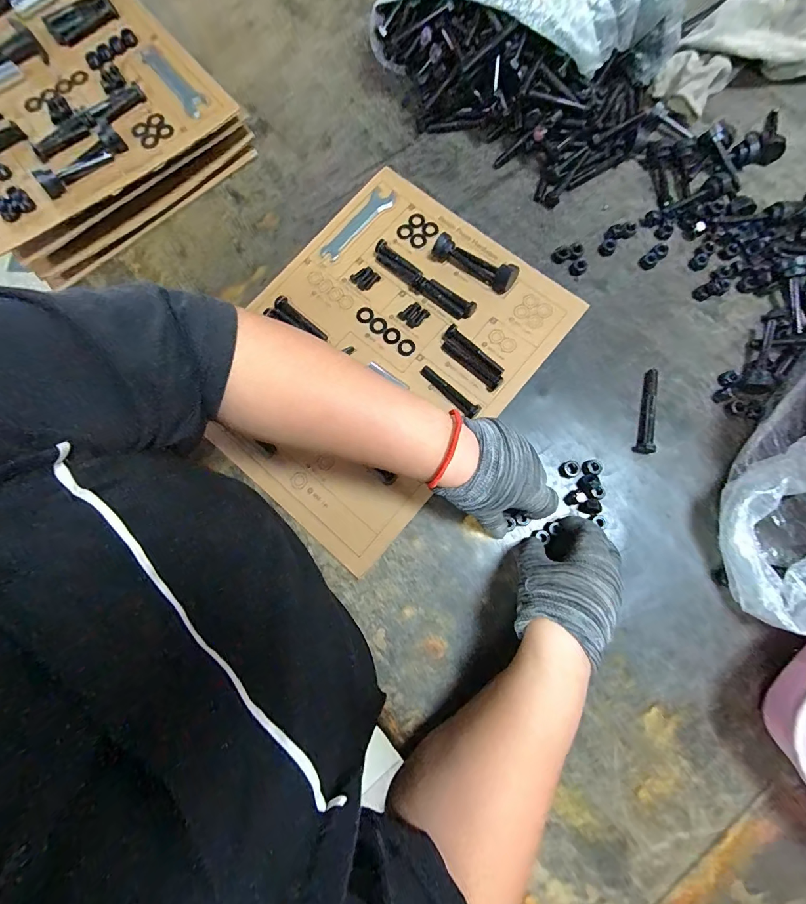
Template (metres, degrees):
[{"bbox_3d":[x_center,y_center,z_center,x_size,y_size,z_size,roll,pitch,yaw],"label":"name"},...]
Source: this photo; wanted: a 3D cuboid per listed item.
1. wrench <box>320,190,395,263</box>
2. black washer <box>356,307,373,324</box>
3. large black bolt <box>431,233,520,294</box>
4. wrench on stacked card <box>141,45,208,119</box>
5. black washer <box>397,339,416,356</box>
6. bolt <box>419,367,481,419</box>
[{"bbox_3d":[-0.054,-0.271,0.462,0.029,0.007,0.112,41,85,12],"label":"wrench"},{"bbox_3d":[-0.043,-0.155,0.441,0.019,0.004,0.020,-11,77,3],"label":"black washer"},{"bbox_3d":[0.080,-0.211,0.433,0.097,0.025,0.023,30,82,11],"label":"large black bolt"},{"bbox_3d":[-0.260,-0.424,0.444,0.026,0.006,0.115,-38,77,-3],"label":"wrench on stacked card"},{"bbox_3d":[0.004,-0.116,0.431,0.019,0.004,0.019,-1,78,5],"label":"black washer"},{"bbox_3d":[0.050,-0.065,0.411,0.014,0.010,0.076,-43,78,-4],"label":"bolt"}]

